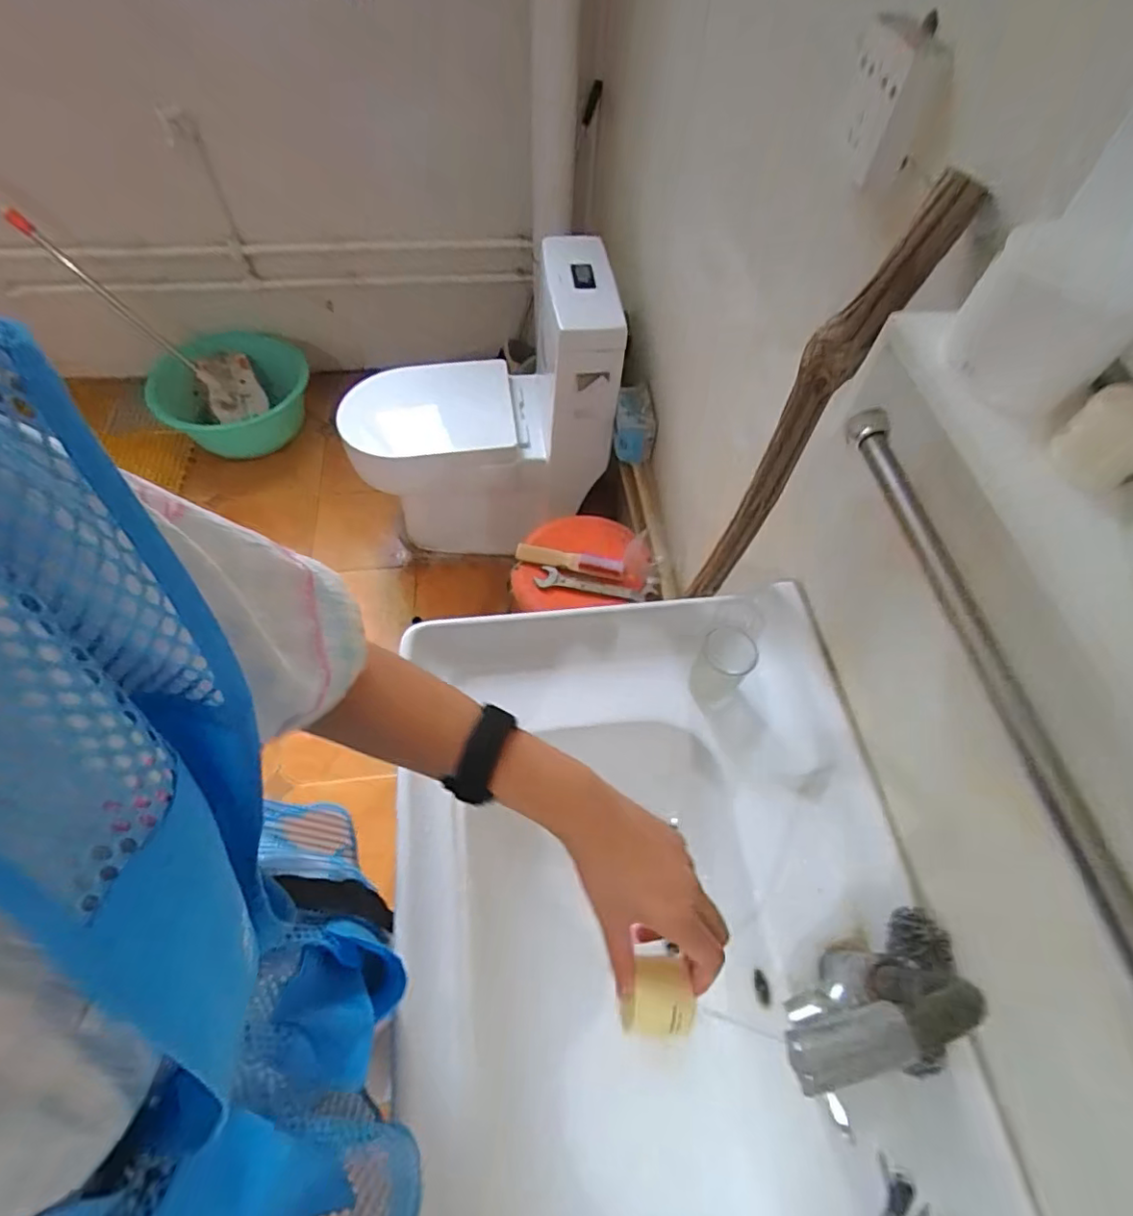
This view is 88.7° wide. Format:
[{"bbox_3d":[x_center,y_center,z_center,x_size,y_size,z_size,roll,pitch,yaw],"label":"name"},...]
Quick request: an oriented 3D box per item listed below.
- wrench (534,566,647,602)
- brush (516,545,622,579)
[{"bbox_3d":[0.045,-0.046,1.103,0.210,0.004,0.040,8,94,6],"label":"wrench"},{"bbox_3d":[0.006,-0.092,1.107,0.204,0.023,0.037,12,60,4],"label":"brush"}]

